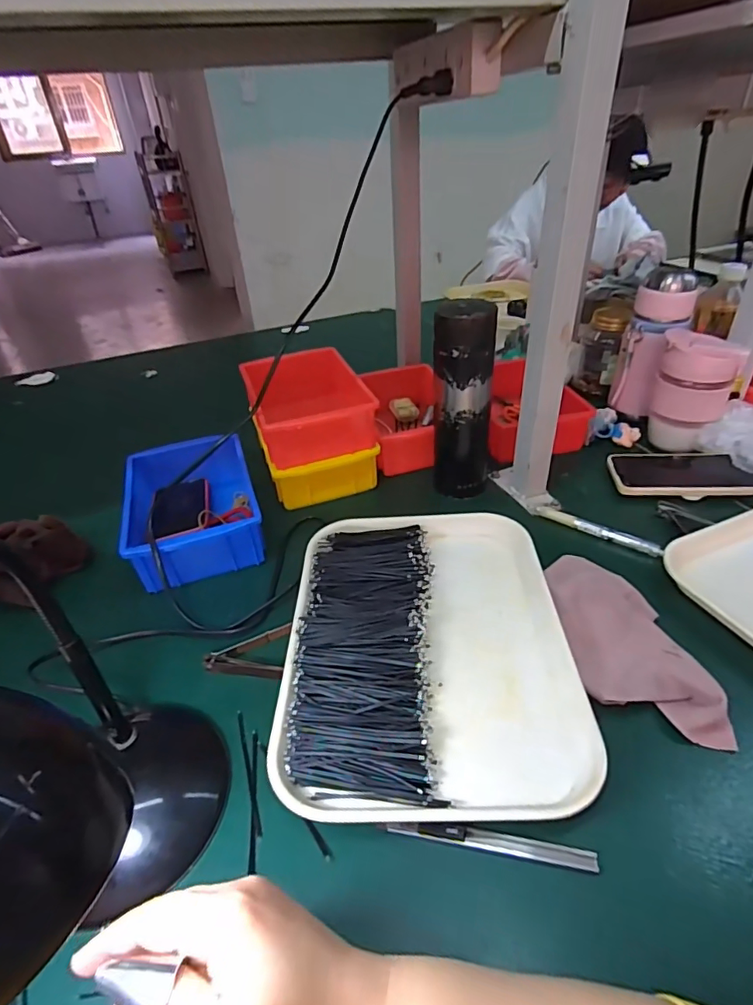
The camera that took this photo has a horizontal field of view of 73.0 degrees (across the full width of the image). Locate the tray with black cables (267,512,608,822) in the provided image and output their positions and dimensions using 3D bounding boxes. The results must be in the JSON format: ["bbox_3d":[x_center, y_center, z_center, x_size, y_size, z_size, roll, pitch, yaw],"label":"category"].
[{"bbox_3d":[0.042,0.109,0.443,0.226,0.026,0.299,-2,39,3],"label":"tray with black cables"}]

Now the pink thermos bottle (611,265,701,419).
[{"bbox_3d":[0.363,-0.207,0.681,0.083,0.174,0.074,-30,44,-30],"label":"pink thermos bottle"}]

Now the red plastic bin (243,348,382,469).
[{"bbox_3d":[-0.091,-0.116,0.646,0.141,0.079,0.184,-14,38,-13],"label":"red plastic bin"}]

